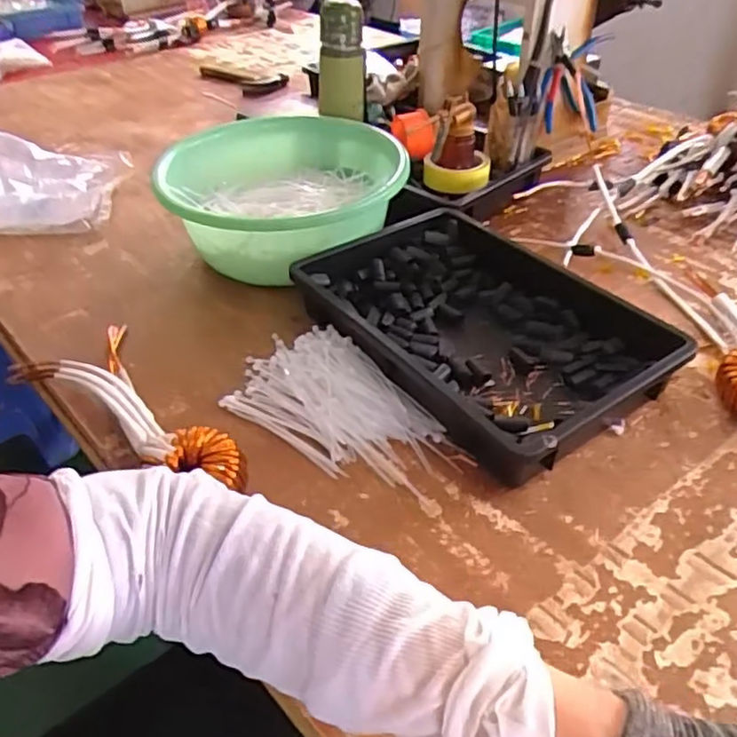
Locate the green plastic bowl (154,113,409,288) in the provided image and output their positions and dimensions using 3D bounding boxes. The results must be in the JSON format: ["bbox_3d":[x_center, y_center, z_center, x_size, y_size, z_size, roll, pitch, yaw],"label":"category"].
[{"bbox_3d":[-0.103,-0.220,0.855,0.290,0.104,0.303,-1,40,1],"label":"green plastic bowl"}]

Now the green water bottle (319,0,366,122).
[{"bbox_3d":[-0.044,-0.459,1.009,0.069,0.215,0.060,-7,72,-6],"label":"green water bottle"}]

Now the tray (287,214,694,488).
[{"bbox_3d":[0.123,-0.048,0.707,0.269,0.066,0.366,-26,45,-26],"label":"tray"}]

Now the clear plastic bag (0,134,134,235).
[{"bbox_3d":[-0.493,-0.280,0.955,0.259,0.096,0.190,-9,40,-8],"label":"clear plastic bag"}]

